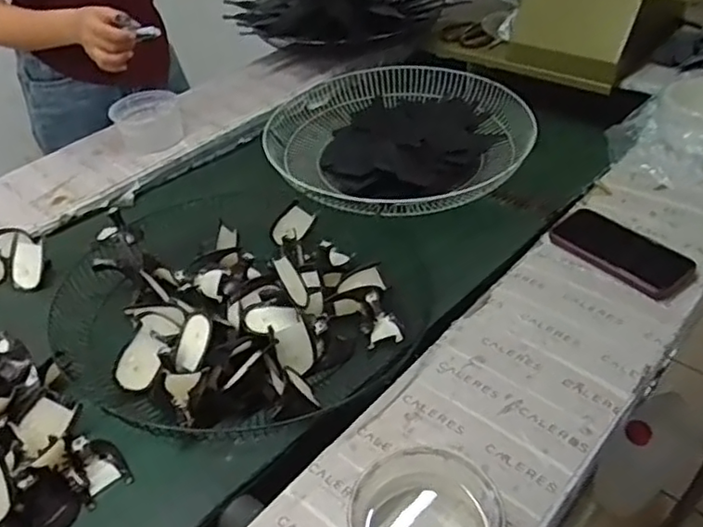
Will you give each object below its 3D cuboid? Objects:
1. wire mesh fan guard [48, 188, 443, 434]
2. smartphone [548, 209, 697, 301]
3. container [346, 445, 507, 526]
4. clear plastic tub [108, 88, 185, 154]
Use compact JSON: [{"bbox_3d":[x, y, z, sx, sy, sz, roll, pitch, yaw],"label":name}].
[{"bbox_3d":[-0.128,0.015,0.814,0.437,0.077,0.451,-1,40,5],"label":"wire mesh fan guard"},{"bbox_3d":[0.332,-0.018,0.782,0.090,0.016,0.162,-27,44,-24],"label":"smartphone"},{"bbox_3d":[0.062,0.209,0.510,0.114,0.057,0.102,16,44,24],"label":"container"},{"bbox_3d":[-0.356,-0.249,1.125,0.113,0.070,0.118,-3,39,3],"label":"clear plastic tub"}]

